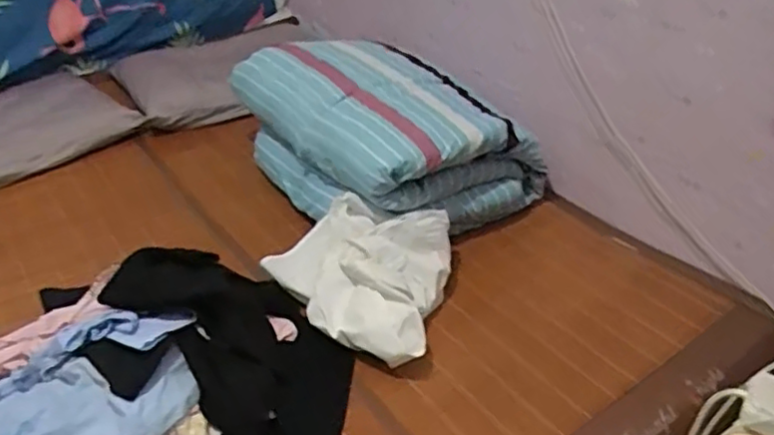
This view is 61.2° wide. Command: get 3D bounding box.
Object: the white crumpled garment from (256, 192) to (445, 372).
[{"bbox_3d":[-0.069,0.114,1.273,0.350,0.127,0.319,12,39,12],"label":"white crumpled garment"}]

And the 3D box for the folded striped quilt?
[{"bbox_3d":[-0.032,-0.210,1.570,0.459,0.271,0.677,-28,45,-35],"label":"folded striped quilt"}]

